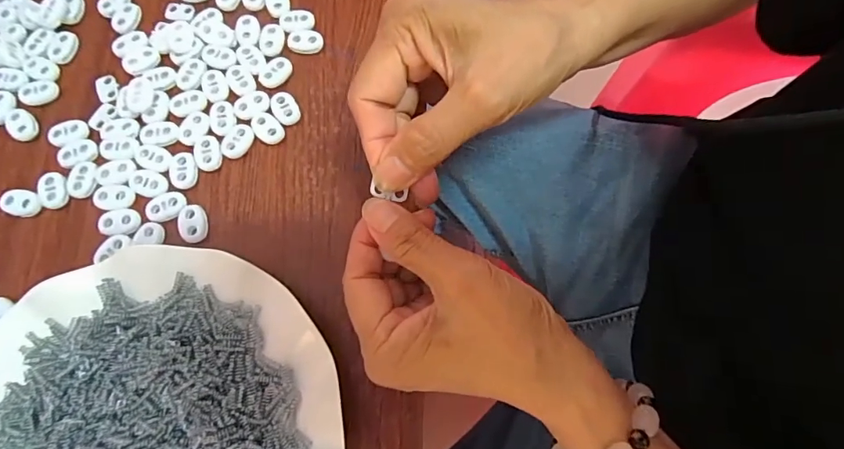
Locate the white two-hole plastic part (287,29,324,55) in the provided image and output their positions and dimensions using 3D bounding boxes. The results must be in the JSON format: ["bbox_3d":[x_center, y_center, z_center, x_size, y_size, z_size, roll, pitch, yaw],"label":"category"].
[{"bbox_3d":[-0.076,-0.119,0.303,0.023,0.006,0.014,0,73,0],"label":"white two-hole plastic part"}]

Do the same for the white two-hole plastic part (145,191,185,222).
[{"bbox_3d":[-0.149,-0.011,0.270,0.023,0.004,0.015,-19,74,-6],"label":"white two-hole plastic part"}]

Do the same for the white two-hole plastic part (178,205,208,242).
[{"bbox_3d":[-0.132,0.000,0.268,0.014,0.005,0.022,-13,73,-4],"label":"white two-hole plastic part"}]

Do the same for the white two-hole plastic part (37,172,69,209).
[{"bbox_3d":[-0.217,-0.020,0.274,0.016,0.005,0.022,-19,74,-5],"label":"white two-hole plastic part"}]

